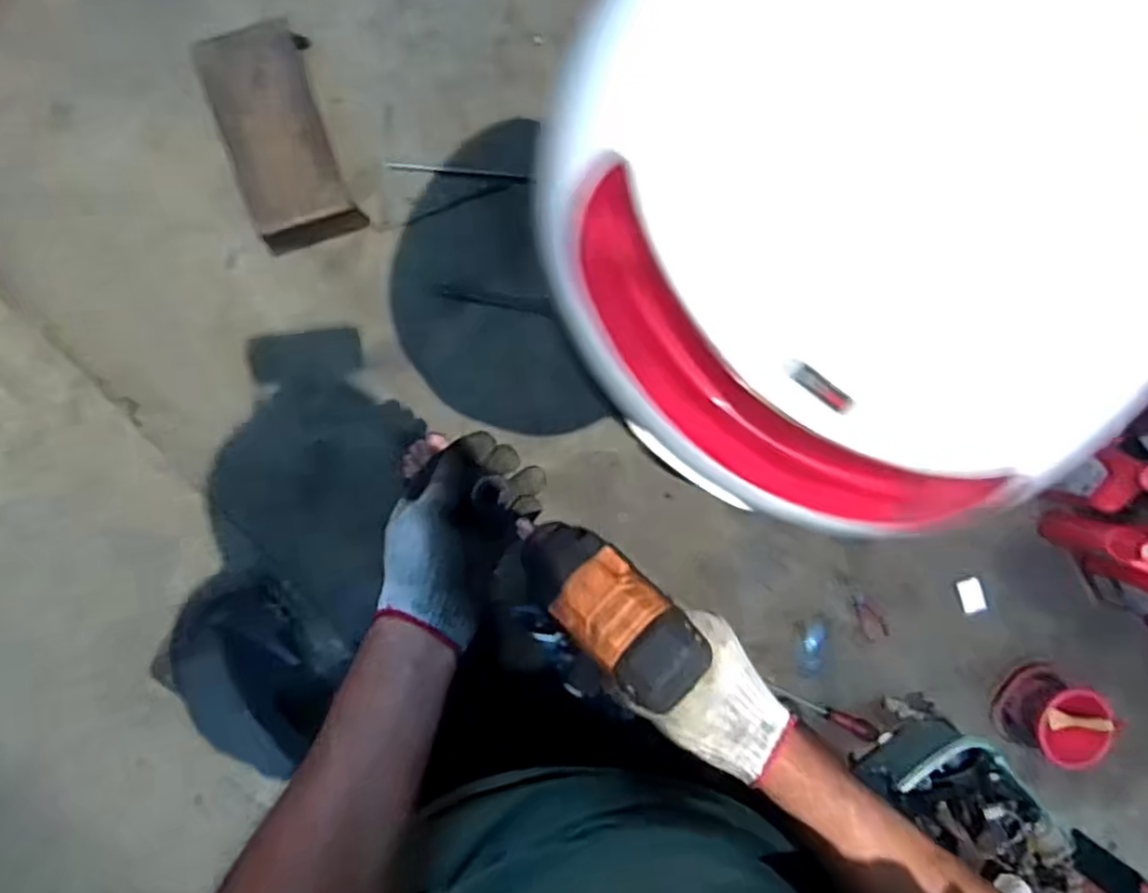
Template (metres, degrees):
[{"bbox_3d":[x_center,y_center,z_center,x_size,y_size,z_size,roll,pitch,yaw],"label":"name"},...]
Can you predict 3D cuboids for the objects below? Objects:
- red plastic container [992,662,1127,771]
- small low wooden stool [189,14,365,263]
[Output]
[{"bbox_3d":[0.977,0.550,1.460,0.160,0.145,0.162,0,94,-7],"label":"red plastic container"},{"bbox_3d":[-0.481,-0.498,1.185,0.158,0.078,0.324,-17,109,-5],"label":"small low wooden stool"}]

